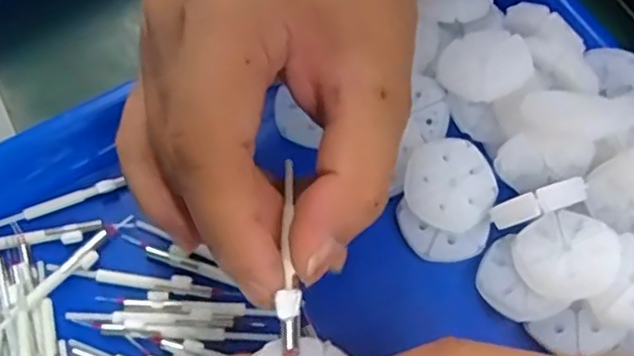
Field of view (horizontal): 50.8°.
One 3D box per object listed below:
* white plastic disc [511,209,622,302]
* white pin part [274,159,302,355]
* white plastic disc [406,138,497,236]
[{"bbox_3d":[0.096,0.029,0.257,0.038,0.005,0.036,-10,53,13],"label":"white plastic disc"},{"bbox_3d":[-0.008,0.021,0.192,0.006,0.007,0.067,-1,47,-3],"label":"white pin part"},{"bbox_3d":[0.056,0.001,0.276,0.037,0.005,0.036,30,68,11],"label":"white plastic disc"}]

